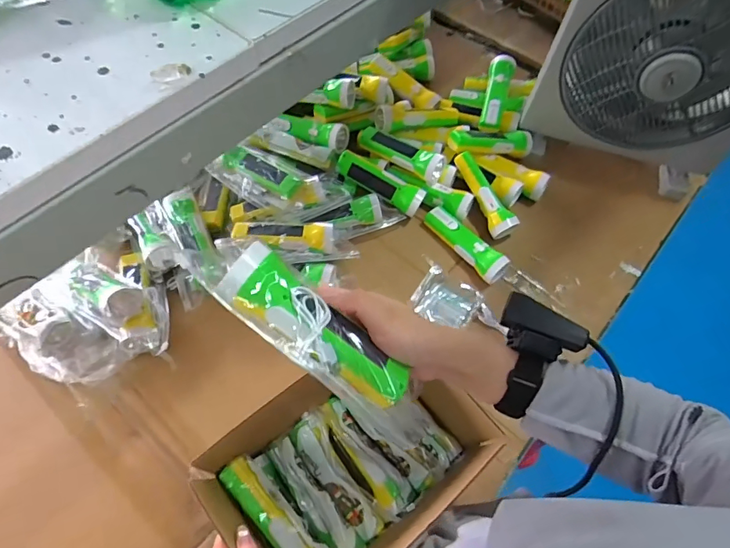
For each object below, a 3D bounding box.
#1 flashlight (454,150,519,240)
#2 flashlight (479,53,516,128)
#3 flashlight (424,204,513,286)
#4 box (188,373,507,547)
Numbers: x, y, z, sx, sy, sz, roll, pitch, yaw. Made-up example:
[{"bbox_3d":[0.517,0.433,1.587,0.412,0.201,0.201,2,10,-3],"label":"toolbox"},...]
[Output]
[{"bbox_3d":[0.216,-0.147,0.826,0.041,0.046,0.170,-26,80,-16],"label":"flashlight"},{"bbox_3d":[0.267,-0.368,0.924,0.048,0.036,0.161,14,77,4],"label":"flashlight"},{"bbox_3d":[0.176,-0.055,0.805,0.042,0.045,0.170,-35,69,-19],"label":"flashlight"},{"bbox_3d":[-0.016,0.226,0.534,0.273,0.144,0.177,-32,68,-18],"label":"box"}]

